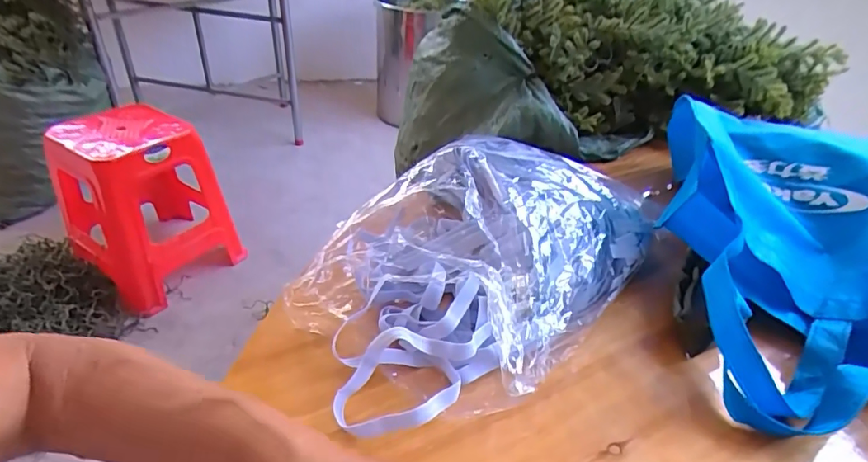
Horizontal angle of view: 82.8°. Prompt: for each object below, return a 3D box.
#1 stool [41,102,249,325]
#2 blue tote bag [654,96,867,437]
[{"bbox_3d":[-0.890,-0.094,1.503,0.402,0.453,0.379,26,40,27],"label":"stool"},{"bbox_3d":[0.359,0.007,0.476,0.261,0.105,0.407,16,37,16],"label":"blue tote bag"}]

